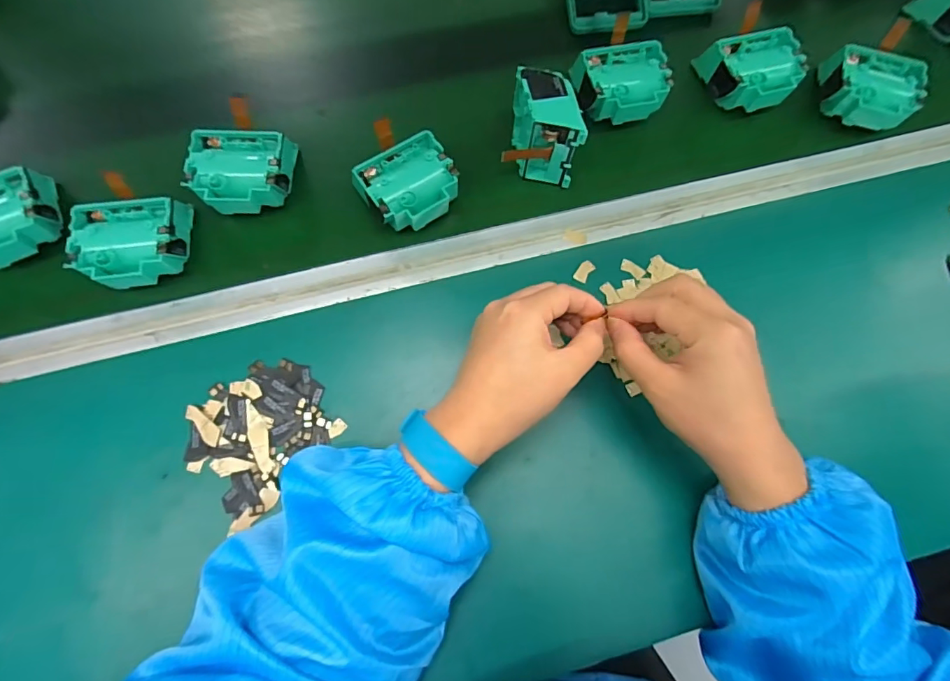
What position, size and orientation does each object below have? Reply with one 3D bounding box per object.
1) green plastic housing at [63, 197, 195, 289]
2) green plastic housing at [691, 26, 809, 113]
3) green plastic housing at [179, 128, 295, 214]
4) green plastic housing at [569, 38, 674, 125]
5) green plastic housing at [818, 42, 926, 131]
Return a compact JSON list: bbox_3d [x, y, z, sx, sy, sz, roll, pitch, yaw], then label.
[{"bbox_3d":[-0.275,-0.077,0.386,0.075,0.037,0.071,-11,75,-6],"label":"green plastic housing"},{"bbox_3d":[0.260,-0.249,0.448,0.075,0.039,0.067,-11,75,-6],"label":"green plastic housing"},{"bbox_3d":[-0.197,-0.141,0.408,0.075,0.040,0.066,0,74,-3],"label":"green plastic housing"},{"bbox_3d":[0.134,-0.234,0.439,0.076,0.037,0.065,-9,74,-5],"label":"green plastic housing"},{"bbox_3d":[0.364,-0.232,0.440,0.069,0.036,0.073,18,74,2],"label":"green plastic housing"}]

